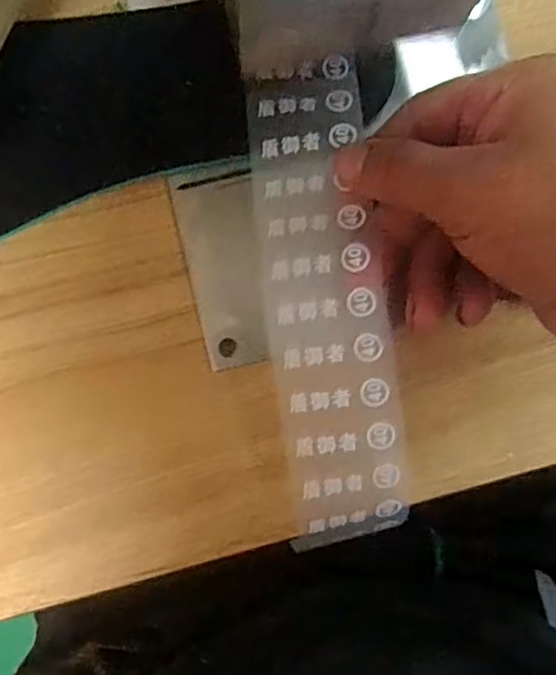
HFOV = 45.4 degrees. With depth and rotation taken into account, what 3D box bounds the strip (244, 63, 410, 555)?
[{"bbox_3d":[0.018,-0.016,0.252,0.043,0.036,0.189,-6,87,-3],"label":"strip"}]

